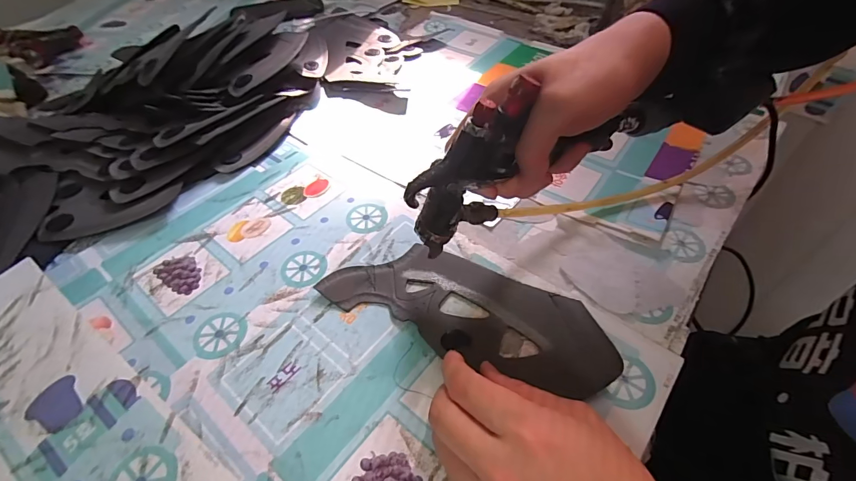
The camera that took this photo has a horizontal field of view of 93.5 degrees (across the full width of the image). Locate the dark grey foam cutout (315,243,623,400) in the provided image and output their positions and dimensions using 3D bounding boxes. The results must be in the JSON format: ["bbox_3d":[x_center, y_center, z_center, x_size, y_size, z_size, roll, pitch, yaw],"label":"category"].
[{"bbox_3d":[0.031,0.051,0.325,0.226,0.012,0.085,17,51,17],"label":"dark grey foam cutout"}]

